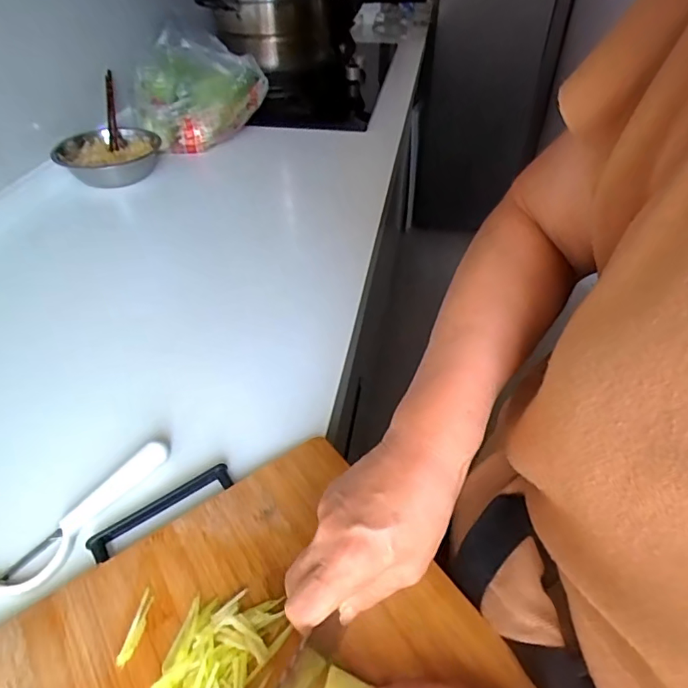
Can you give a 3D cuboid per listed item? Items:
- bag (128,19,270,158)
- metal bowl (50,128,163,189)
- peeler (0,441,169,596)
[{"bbox_3d":[-0.281,-0.498,0.967,0.239,0.183,0.156,-25,48,-24],"label":"bag"},{"bbox_3d":[-0.433,-0.352,0.911,0.177,0.068,0.177,0,43,0],"label":"metal bowl"},{"bbox_3d":[-0.214,0.139,0.407,0.030,0.021,0.153,23,48,23],"label":"peeler"}]

